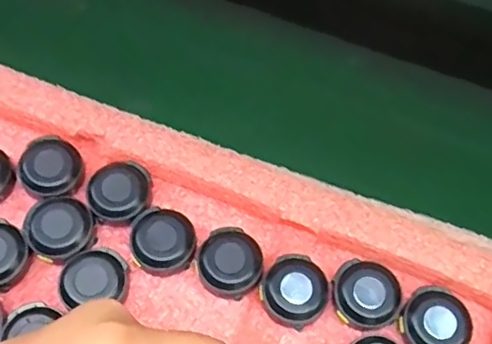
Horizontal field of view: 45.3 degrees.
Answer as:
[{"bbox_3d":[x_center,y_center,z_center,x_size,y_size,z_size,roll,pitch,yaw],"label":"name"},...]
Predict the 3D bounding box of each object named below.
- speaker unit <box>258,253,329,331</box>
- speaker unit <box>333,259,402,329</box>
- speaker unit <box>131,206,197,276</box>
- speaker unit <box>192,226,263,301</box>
[{"bbox_3d":[0.022,0.053,0.261,0.028,0.014,0.029,2,59,-3],"label":"speaker unit"},{"bbox_3d":[0.054,0.054,0.262,0.029,0.010,0.030,2,59,-3],"label":"speaker unit"},{"bbox_3d":[-0.037,0.031,0.269,0.028,0.012,0.028,2,59,-3],"label":"speaker unit"},{"bbox_3d":[-0.007,0.041,0.265,0.028,0.014,0.028,2,59,-3],"label":"speaker unit"}]

